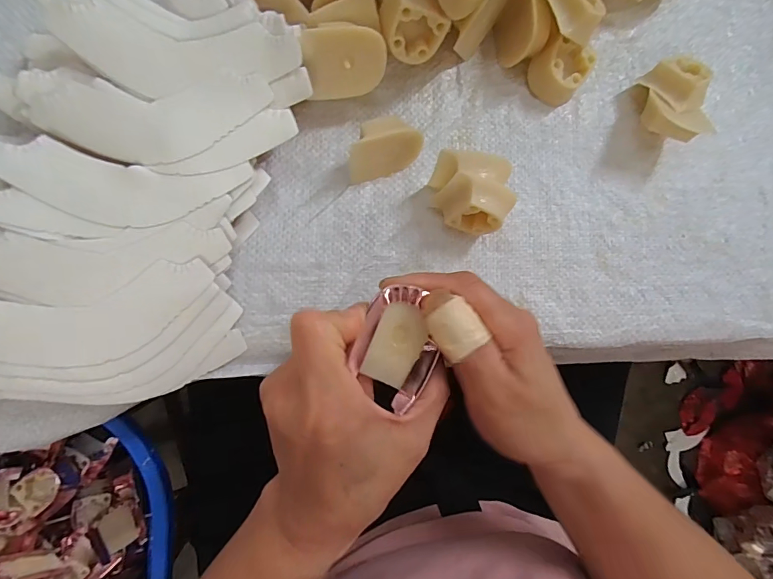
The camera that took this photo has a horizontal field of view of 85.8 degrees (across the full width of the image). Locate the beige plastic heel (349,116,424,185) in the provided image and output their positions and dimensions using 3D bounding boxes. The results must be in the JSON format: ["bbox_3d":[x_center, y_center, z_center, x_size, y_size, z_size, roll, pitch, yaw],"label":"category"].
[{"bbox_3d":[-0.002,-0.085,0.253,0.045,0.028,0.027,-15,87,-8],"label":"beige plastic heel"}]

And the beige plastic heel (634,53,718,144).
[{"bbox_3d":[0.189,-0.126,0.279,0.040,0.031,0.058,11,84,-6],"label":"beige plastic heel"}]

